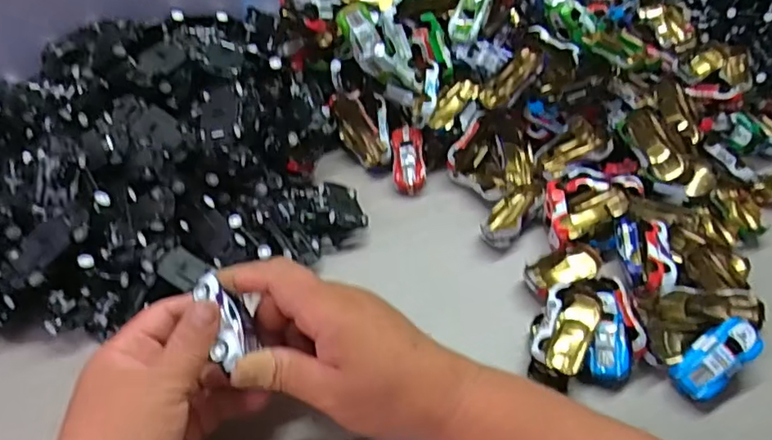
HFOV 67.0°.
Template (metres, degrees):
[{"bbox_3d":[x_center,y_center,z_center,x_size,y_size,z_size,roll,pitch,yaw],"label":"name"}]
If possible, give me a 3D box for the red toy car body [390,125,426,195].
[{"bbox_3d":[0.019,-0.054,0.512,0.027,0.014,0.064,-2,67,-5],"label":"red toy car body"}]

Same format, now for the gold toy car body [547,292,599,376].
[{"bbox_3d":[0.128,0.080,0.400,0.021,0.019,0.065,23,51,17],"label":"gold toy car body"}]

